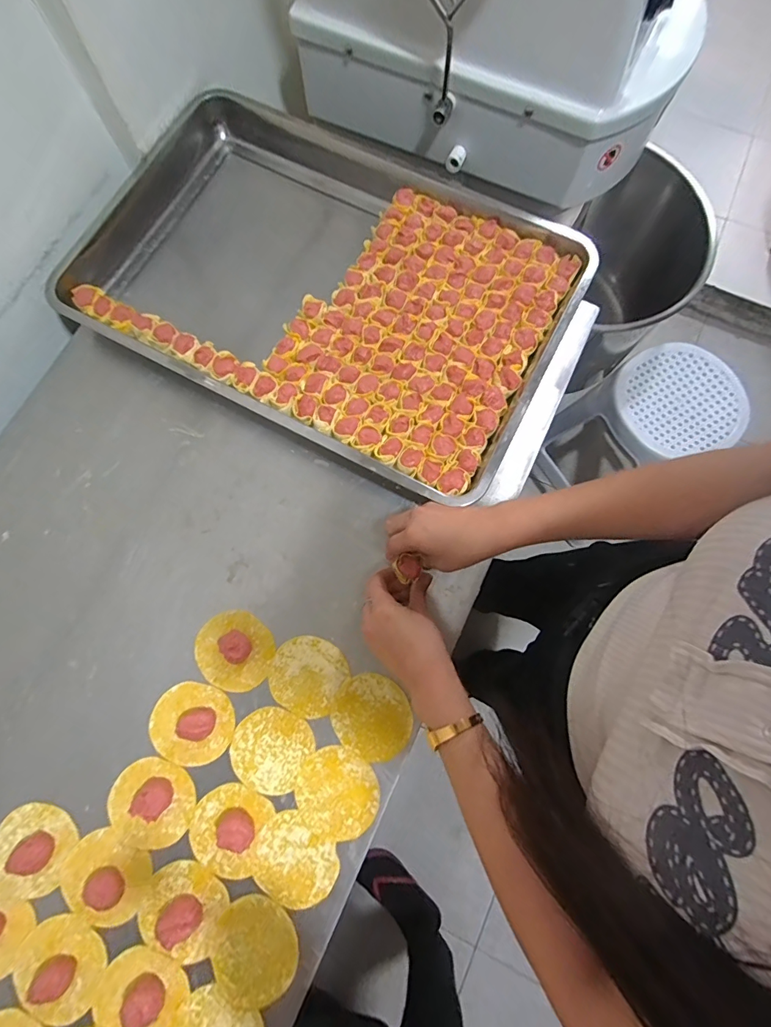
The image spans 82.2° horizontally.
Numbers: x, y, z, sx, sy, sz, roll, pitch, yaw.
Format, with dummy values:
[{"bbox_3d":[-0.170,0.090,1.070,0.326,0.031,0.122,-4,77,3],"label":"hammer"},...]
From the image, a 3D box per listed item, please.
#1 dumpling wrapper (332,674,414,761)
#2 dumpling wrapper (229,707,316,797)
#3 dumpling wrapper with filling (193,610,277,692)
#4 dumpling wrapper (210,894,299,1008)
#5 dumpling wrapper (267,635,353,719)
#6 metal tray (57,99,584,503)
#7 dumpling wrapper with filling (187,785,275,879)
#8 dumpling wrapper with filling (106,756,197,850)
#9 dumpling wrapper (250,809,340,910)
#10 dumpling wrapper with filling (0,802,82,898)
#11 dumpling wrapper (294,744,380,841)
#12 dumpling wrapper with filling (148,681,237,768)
[{"bbox_3d":[-0.013,0.215,0.467,0.085,0.004,0.077,38,78,9],"label":"dumpling wrapper"},{"bbox_3d":[-0.121,0.247,0.464,0.079,0.004,0.078,0,75,0],"label":"dumpling wrapper"},{"bbox_3d":[-0.165,0.147,0.475,0.085,0.021,0.078,0,75,0],"label":"dumpling wrapper with filling"},{"bbox_3d":[-0.126,0.417,0.422,0.078,0.006,0.085,0,75,0],"label":"dumpling wrapper"},{"bbox_3d":[-0.084,0.174,0.477,0.079,0.004,0.078,0,75,0],"label":"dumpling wrapper"},{"bbox_3d":[-0.093,-0.307,0.579,0.633,0.055,0.409,28,77,7],"label":"metal tray"},{"bbox_3d":[-0.159,0.314,0.440,0.074,0.021,0.078,0,75,0],"label":"dumpling wrapper with filling"},{"bbox_3d":[-0.239,0.294,0.442,0.085,0.023,0.079,0,75,0],"label":"dumpling wrapper with filling"},{"bbox_3d":[-0.091,0.346,0.439,0.085,0.004,0.070,33,78,8],"label":"dumpling wrapper"},{"bbox_3d":[-0.355,0.334,0.440,0.077,0.013,0.073,22,76,5],"label":"dumpling wrapper with filling"},{"bbox_3d":[-0.050,0.286,0.453,0.084,0.004,0.077,0,75,0],"label":"dumpling wrapper"},{"bbox_3d":[-0.205,0.220,0.459,0.087,0.024,0.080,0,75,0],"label":"dumpling wrapper with filling"}]

